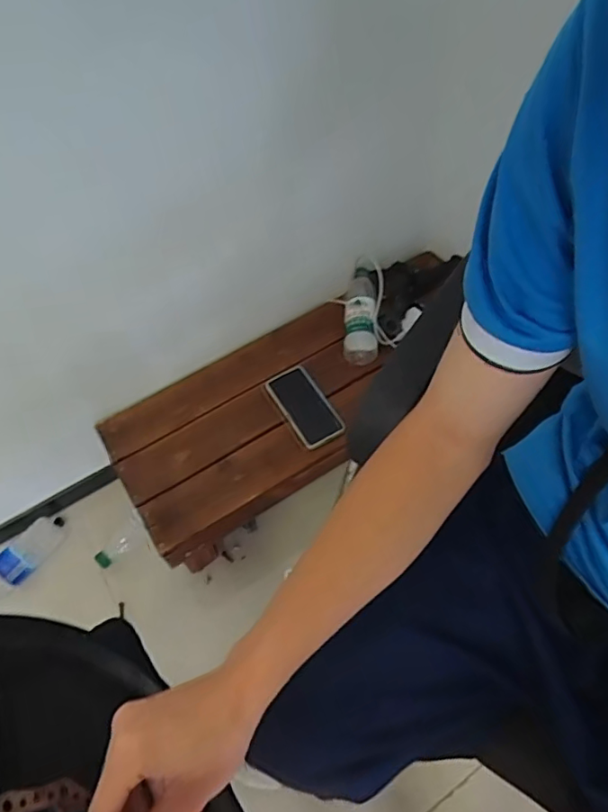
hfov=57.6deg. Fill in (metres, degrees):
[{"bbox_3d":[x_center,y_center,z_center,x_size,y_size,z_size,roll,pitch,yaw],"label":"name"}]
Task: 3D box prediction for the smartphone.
[{"bbox_3d":[-0.001,-0.003,1.004,0.082,0.007,0.169,-27,58,-13],"label":"smartphone"}]

